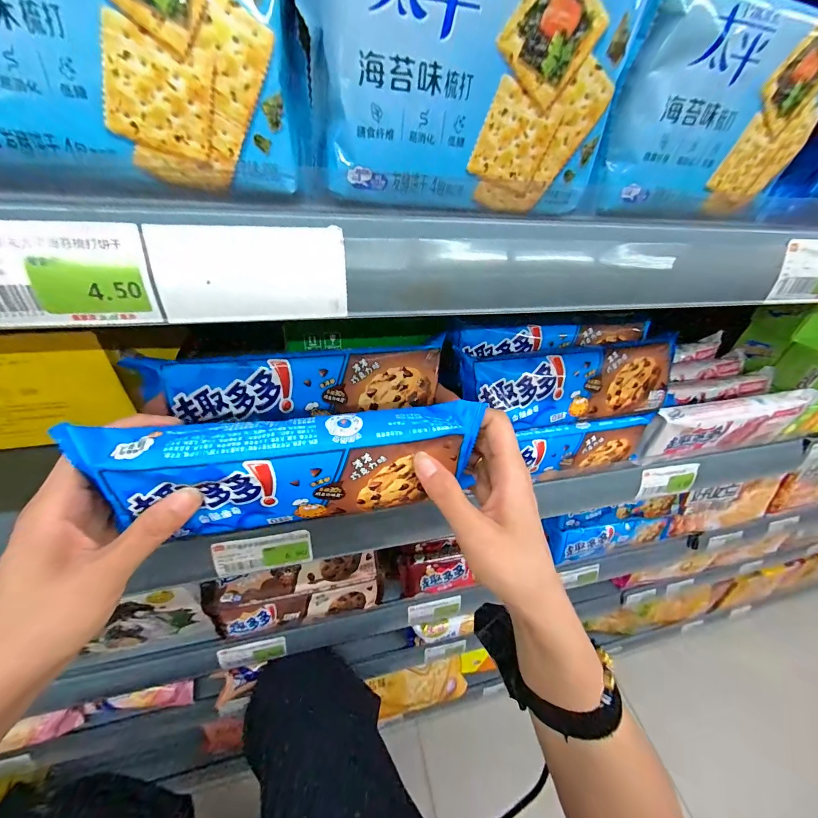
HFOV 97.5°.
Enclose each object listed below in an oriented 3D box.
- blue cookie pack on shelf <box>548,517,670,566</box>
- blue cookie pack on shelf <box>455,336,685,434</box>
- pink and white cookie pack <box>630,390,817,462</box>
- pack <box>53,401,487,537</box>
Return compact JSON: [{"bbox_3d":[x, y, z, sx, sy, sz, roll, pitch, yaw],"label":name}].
[{"bbox_3d":[0.312,0.199,0.560,0.210,0.057,0.030,-4,43,-13],"label":"blue cookie pack on shelf"},{"bbox_3d":[0.147,-0.025,0.341,0.207,0.069,0.042,-4,14,-12],"label":"blue cookie pack on shelf"},{"bbox_3d":[0.355,0.016,0.404,0.212,0.063,0.025,-5,43,-14],"label":"pink and white cookie pack"},{"bbox_3d":[-0.064,0.038,0.231,0.222,0.071,0.034,-4,43,-15],"label":"pack"}]

